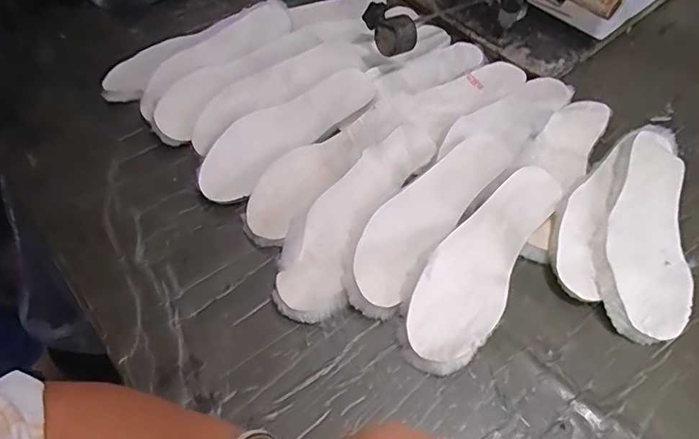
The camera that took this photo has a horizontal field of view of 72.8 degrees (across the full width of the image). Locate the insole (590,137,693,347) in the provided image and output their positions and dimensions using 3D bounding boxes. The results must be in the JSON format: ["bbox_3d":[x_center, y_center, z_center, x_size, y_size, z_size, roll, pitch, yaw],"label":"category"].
[{"bbox_3d":[0.326,0.004,0.531,0.102,0.018,0.266,17,61,1],"label":"insole"}]

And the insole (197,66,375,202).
[{"bbox_3d":[-0.080,-0.121,0.608,0.263,0.018,0.083,-39,63,-24],"label":"insole"}]

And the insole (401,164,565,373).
[{"bbox_3d":[0.145,0.043,0.512,0.085,0.034,0.264,32,60,20],"label":"insole"}]

